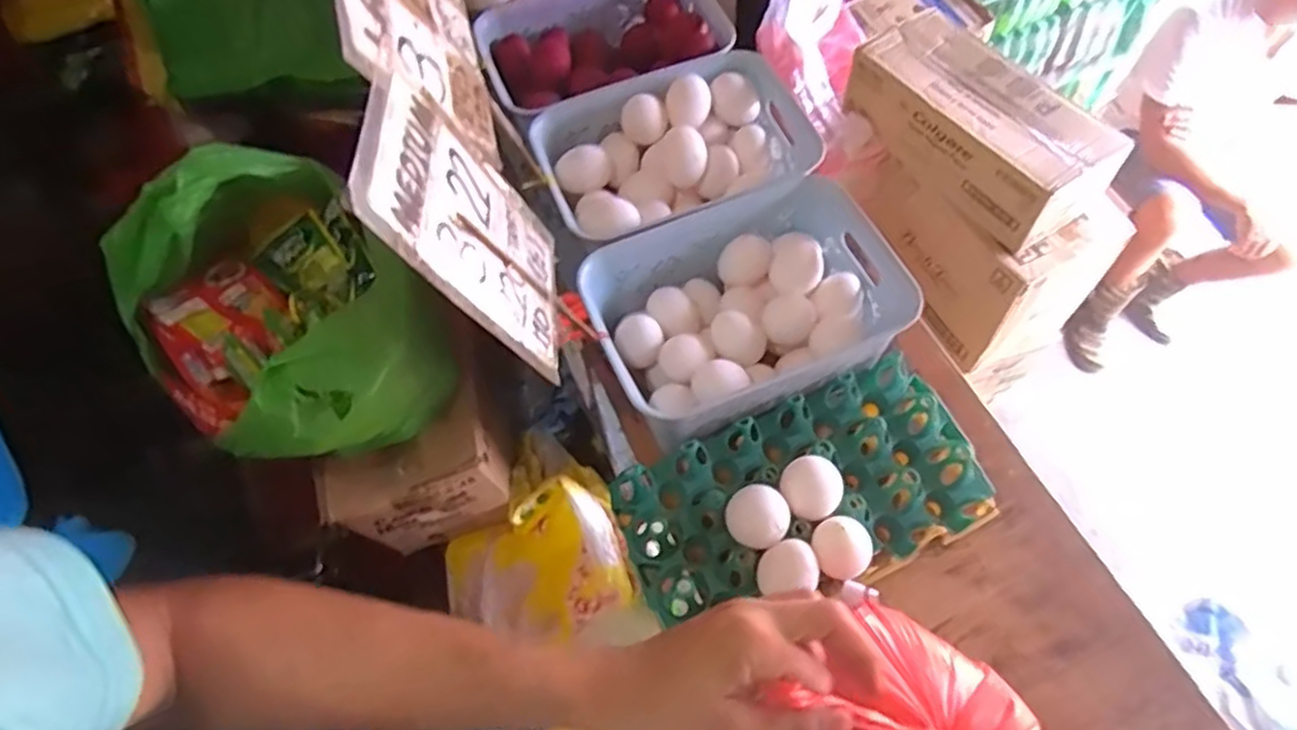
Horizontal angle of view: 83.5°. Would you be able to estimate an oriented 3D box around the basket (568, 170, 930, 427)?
[{"bbox_3d":[0.089,-0.049,0.613,0.263,0.082,0.171,-21,61,-9],"label":"basket"}]

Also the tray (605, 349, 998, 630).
[{"bbox_3d":[0.121,0.097,0.561,0.276,0.062,0.141,-22,61,-9],"label":"tray"}]

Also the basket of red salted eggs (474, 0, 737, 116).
[{"bbox_3d":[-0.039,-0.330,0.775,0.257,0.069,0.185,-18,61,-7],"label":"basket of red salted eggs"}]

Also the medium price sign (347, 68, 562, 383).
[{"bbox_3d":[-0.104,-0.084,0.434,0.008,0.186,0.125,-19,57,18],"label":"medium price sign"}]

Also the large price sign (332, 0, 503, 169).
[{"bbox_3d":[-0.141,-0.210,0.450,0.007,0.184,0.130,-14,84,12],"label":"large price sign"}]

